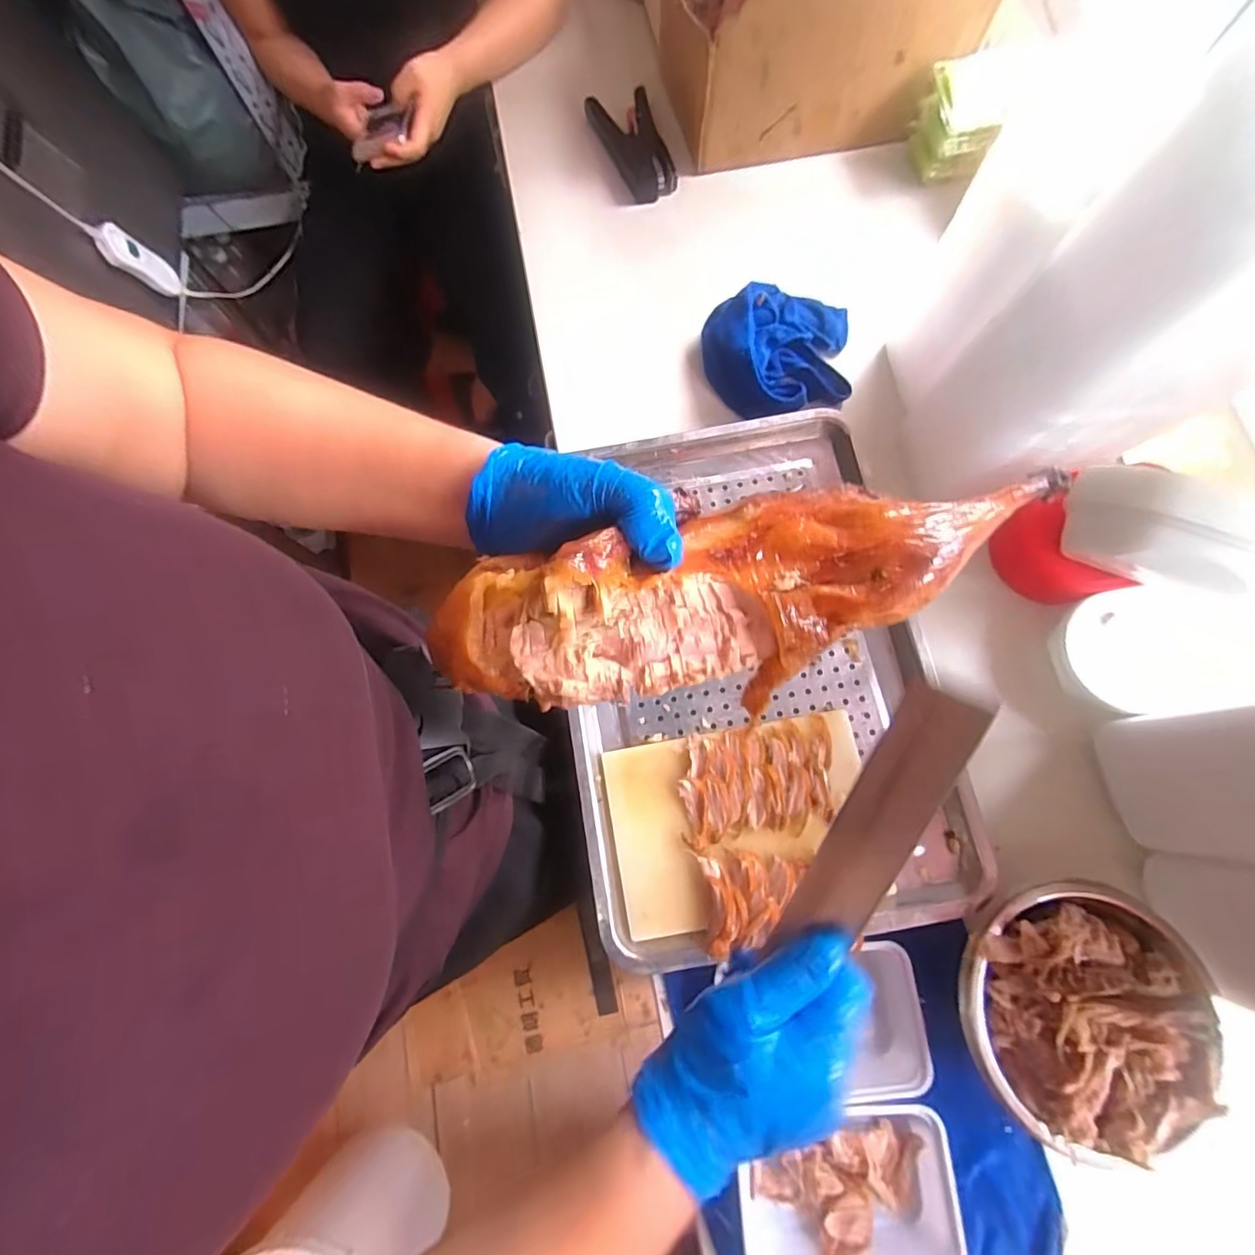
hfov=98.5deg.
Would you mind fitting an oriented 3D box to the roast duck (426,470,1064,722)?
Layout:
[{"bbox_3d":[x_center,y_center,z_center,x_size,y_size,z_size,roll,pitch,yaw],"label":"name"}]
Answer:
[{"bbox_3d":[0.051,-0.013,0.250,0.273,0.070,0.080,-13,76,-2],"label":"roast duck"}]

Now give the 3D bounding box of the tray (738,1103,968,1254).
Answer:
[{"bbox_3d":[0.175,0.451,0.430,0.170,0.034,0.106,-11,76,-1],"label":"tray"}]

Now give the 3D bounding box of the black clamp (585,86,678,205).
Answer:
[{"bbox_3d":[0.006,-0.646,0.717,0.073,0.037,0.188,-27,77,-5],"label":"black clamp"}]

